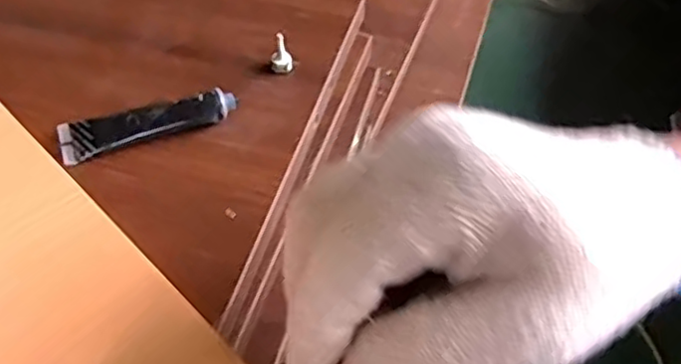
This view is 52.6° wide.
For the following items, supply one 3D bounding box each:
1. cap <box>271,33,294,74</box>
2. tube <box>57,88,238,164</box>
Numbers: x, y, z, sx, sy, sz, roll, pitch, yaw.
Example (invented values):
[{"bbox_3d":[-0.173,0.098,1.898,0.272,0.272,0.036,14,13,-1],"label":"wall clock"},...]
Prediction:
[{"bbox_3d":[-0.035,-0.077,0.409,0.013,0.023,0.010,-1,48,-5],"label":"cap"},{"bbox_3d":[-0.102,-0.034,0.367,0.091,0.014,0.027,-15,51,-18],"label":"tube"}]

